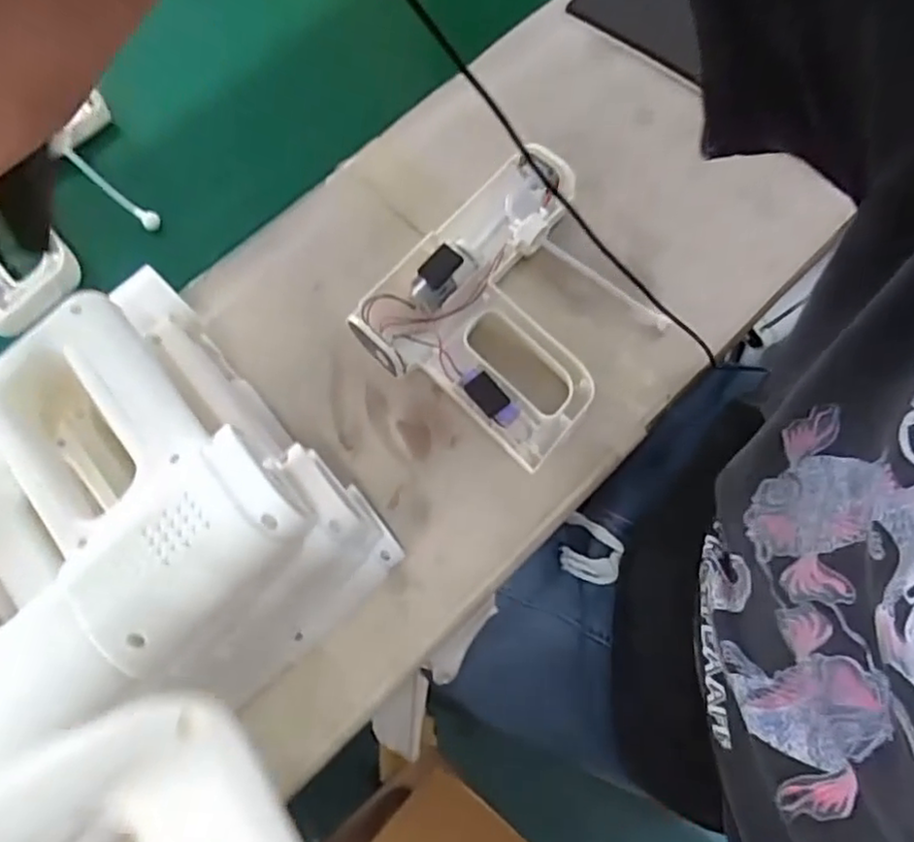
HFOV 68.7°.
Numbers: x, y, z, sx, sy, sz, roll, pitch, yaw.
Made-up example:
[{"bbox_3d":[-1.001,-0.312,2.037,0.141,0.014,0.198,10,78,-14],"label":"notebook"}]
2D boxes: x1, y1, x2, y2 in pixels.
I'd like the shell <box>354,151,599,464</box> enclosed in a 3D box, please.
[{"bbox_3d":[0.045,-0.096,0.514,0.186,0.047,0.213,33,75,13],"label":"shell"}]

